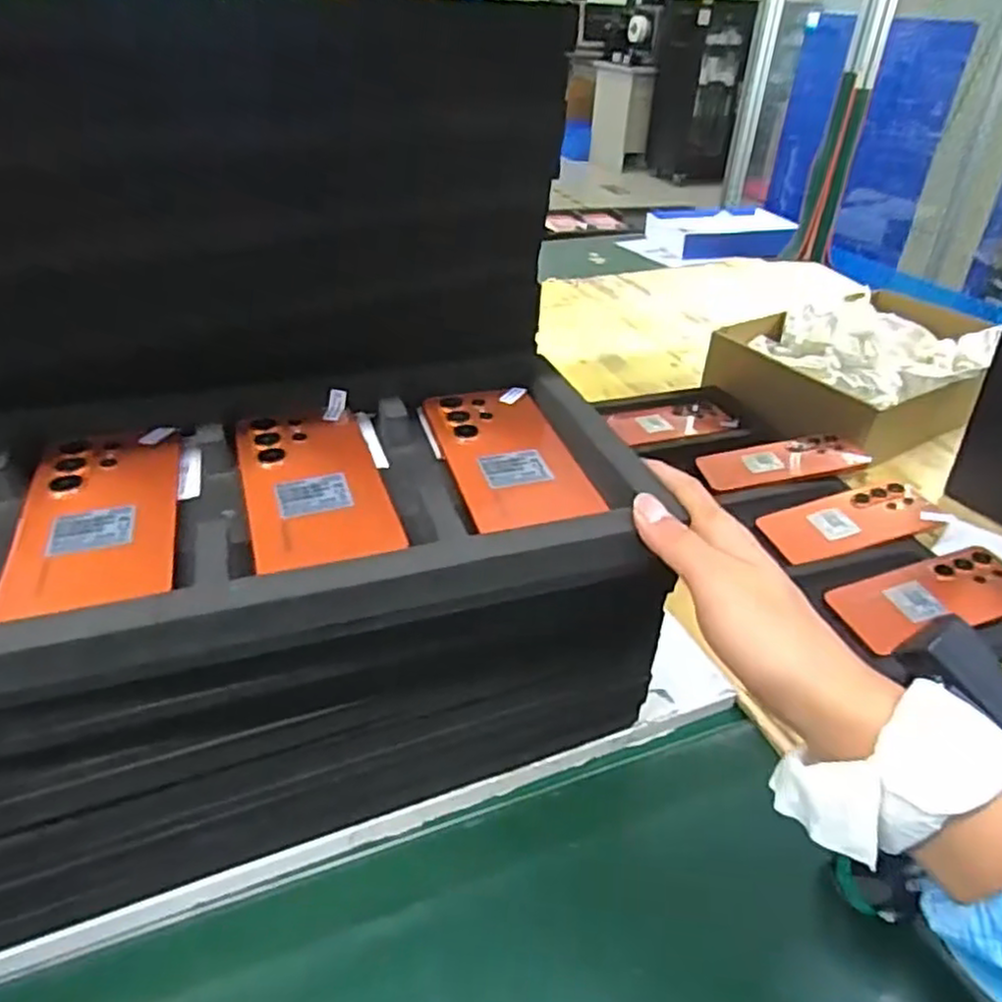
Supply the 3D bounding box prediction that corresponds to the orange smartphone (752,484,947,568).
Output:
[{"bbox_3d":[0.351,0.019,0.721,0.176,0.010,0.076,-16,42,-7],"label":"orange smartphone"}]

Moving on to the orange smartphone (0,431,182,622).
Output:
[{"bbox_3d":[-0.217,0.005,0.386,0.076,0.009,0.147,-9,38,-16],"label":"orange smartphone"}]

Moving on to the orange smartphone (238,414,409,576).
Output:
[{"bbox_3d":[-0.109,-0.012,0.419,0.077,0.009,0.151,-10,39,-17],"label":"orange smartphone"}]

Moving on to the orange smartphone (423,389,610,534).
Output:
[{"bbox_3d":[0.004,-0.032,0.453,0.076,0.005,0.150,-8,38,-15],"label":"orange smartphone"}]

